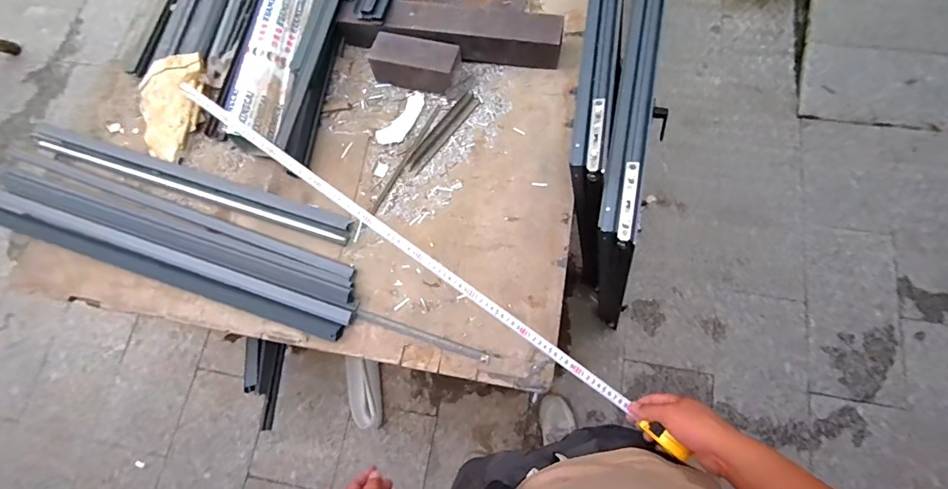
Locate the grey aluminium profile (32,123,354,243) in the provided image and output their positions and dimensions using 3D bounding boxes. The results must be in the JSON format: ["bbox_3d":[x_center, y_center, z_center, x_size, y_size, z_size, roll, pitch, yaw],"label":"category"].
[{"bbox_3d":[-0.641,-0.141,0.971,0.794,0.024,0.066,17,72,7],"label":"grey aluminium profile"}]

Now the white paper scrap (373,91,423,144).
[{"bbox_3d":[-0.162,-0.290,1.013,0.059,0.007,0.156,35,75,12],"label":"white paper scrap"}]

